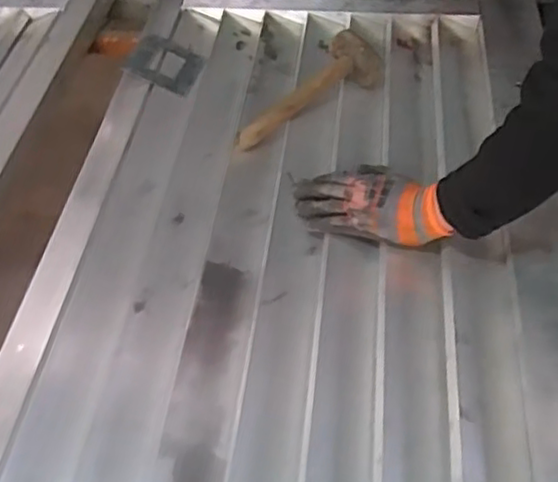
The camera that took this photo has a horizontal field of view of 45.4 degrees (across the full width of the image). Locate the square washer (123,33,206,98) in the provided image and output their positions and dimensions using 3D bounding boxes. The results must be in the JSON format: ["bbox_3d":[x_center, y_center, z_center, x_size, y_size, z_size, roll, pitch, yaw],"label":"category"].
[{"bbox_3d":[-0.188,-0.296,1.119,0.115,0.010,0.120,21,50,1],"label":"square washer"}]

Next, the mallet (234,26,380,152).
[{"bbox_3d":[0.049,-0.213,0.987,0.085,0.061,0.278,27,56,25],"label":"mallet"}]

